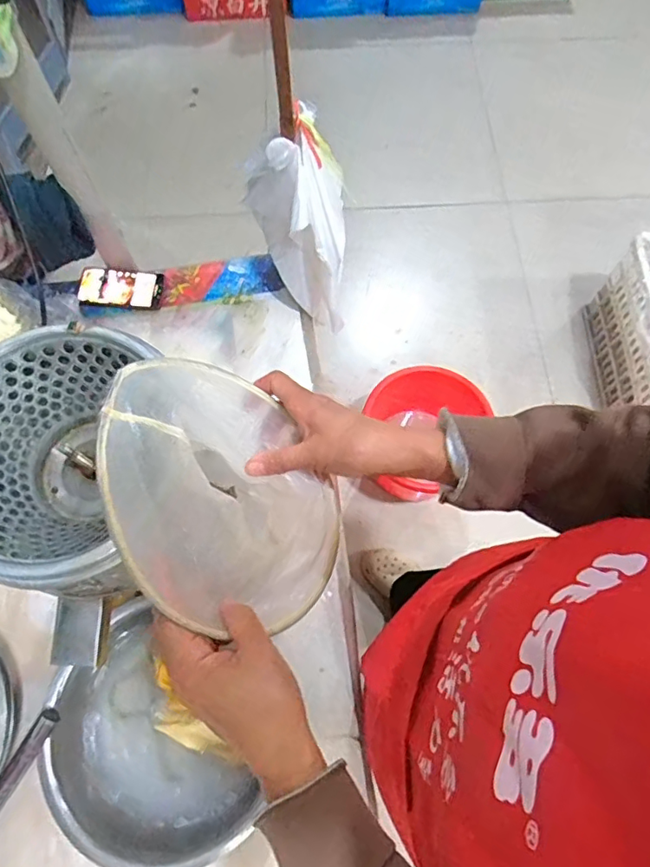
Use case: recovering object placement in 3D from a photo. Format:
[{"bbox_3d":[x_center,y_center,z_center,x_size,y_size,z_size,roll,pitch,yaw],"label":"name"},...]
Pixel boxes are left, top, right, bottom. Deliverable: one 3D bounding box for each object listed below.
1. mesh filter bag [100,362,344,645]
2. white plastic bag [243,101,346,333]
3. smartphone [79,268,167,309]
[{"bbox_3d":[-0.074,0.045,0.415,0.190,0.045,0.197,1,73,-43],"label":"mesh filter bag"},{"bbox_3d":[-0.039,-0.327,0.897,0.159,0.312,0.153,-6,69,-3],"label":"white plastic bag"},{"bbox_3d":[-0.391,-0.281,1.018,0.153,0.009,0.082,4,69,1],"label":"smartphone"}]

